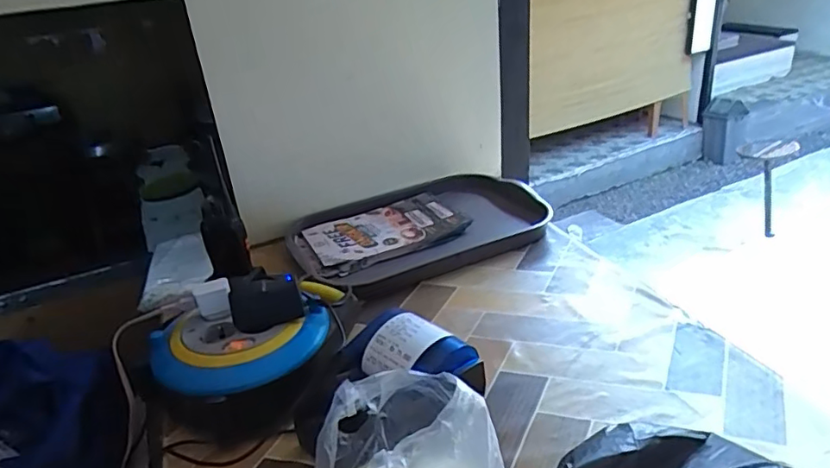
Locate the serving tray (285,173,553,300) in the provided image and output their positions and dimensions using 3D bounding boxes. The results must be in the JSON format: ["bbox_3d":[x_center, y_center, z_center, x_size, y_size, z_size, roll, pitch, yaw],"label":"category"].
[{"bbox_3d":[0.014,-0.012,0.914,0.413,0.028,0.271,-16,30,-21],"label":"serving tray"}]

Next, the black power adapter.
[{"bbox_3d":[-0.155,0.067,0.584,0.066,0.048,0.041,-18,30,-21],"label":"black power adapter"}]

